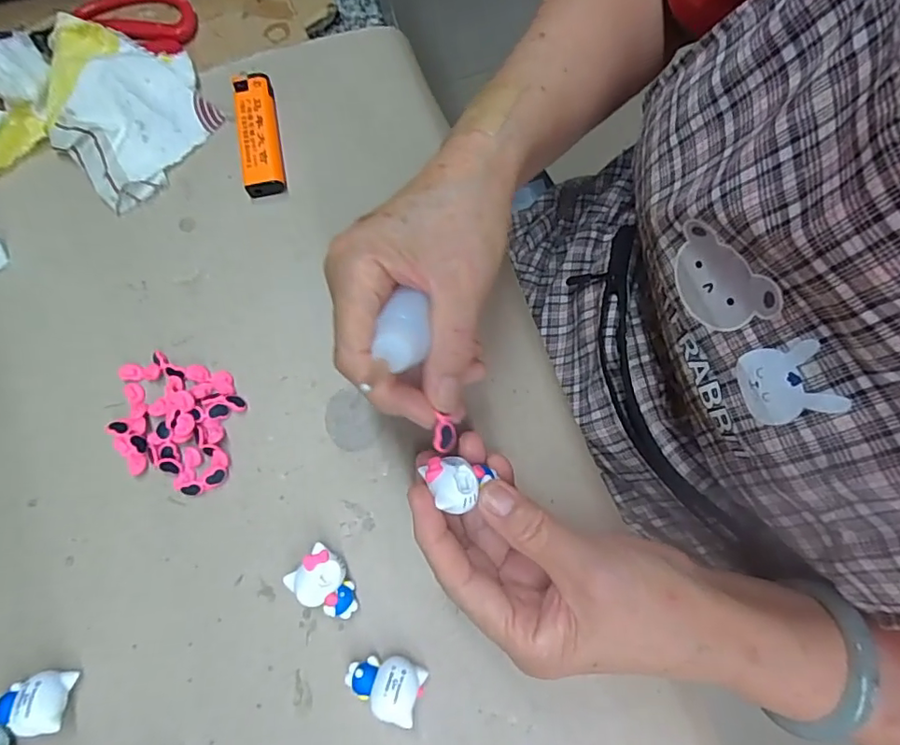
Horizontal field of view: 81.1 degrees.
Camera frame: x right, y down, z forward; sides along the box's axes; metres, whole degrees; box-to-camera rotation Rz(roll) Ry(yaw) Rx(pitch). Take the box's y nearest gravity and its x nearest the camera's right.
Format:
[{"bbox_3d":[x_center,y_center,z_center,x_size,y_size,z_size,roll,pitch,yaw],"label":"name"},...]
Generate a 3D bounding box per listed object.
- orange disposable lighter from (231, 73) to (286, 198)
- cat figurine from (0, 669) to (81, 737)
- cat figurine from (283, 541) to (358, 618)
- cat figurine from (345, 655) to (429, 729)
[{"bbox_3d":[-0.119,-0.149,0.328,0.025,0.013,0.082,-12,75,-3],"label":"orange disposable lighter"},{"bbox_3d":[-0.197,0.154,0.247,0.034,0.021,0.023,-2,75,0],"label":"cat figurine"},{"bbox_3d":[-0.059,0.104,0.257,0.034,0.020,0.025,40,79,10],"label":"cat figurine"},{"bbox_3d":[-0.030,0.143,0.244,0.035,0.021,0.024,19,76,5],"label":"cat figurine"}]

